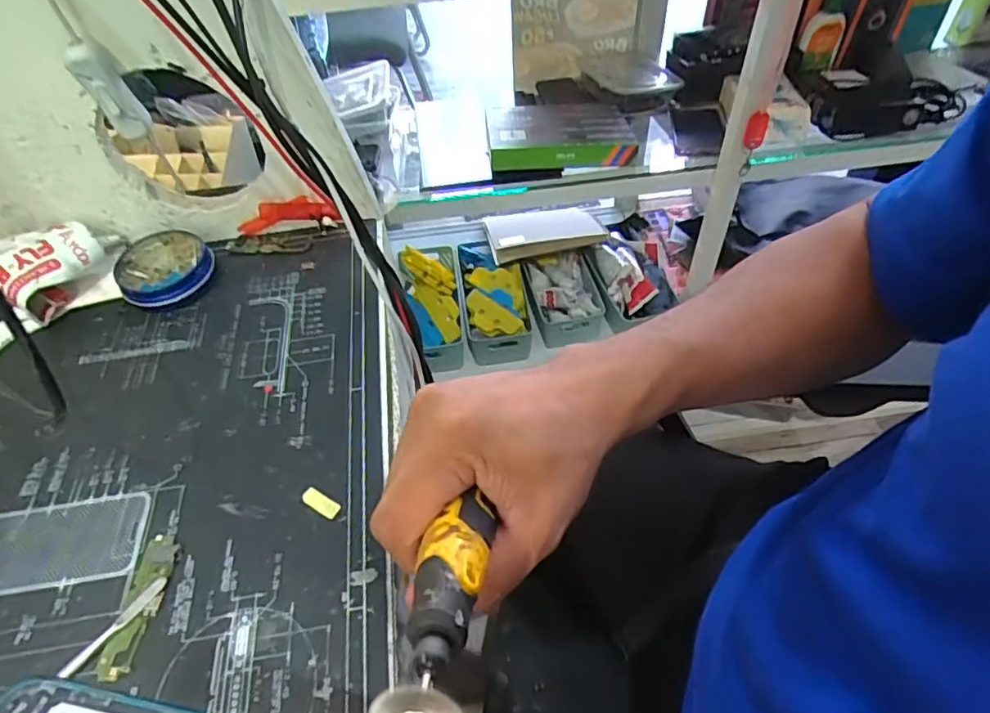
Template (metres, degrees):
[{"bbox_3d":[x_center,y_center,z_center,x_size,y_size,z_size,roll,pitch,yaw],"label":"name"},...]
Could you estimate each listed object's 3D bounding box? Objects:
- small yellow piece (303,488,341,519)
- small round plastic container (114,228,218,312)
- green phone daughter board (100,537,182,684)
[{"bbox_3d":[-0.092,0.077,0.318,0.023,0.004,0.009,24,56,22],"label":"small yellow piece"},{"bbox_3d":[-0.233,-0.062,0.423,0.061,0.023,0.060,-2,51,3],"label":"small round plastic container"},{"bbox_3d":[-0.170,0.118,0.288,0.019,0.004,0.066,0,51,5],"label":"green phone daughter board"}]

